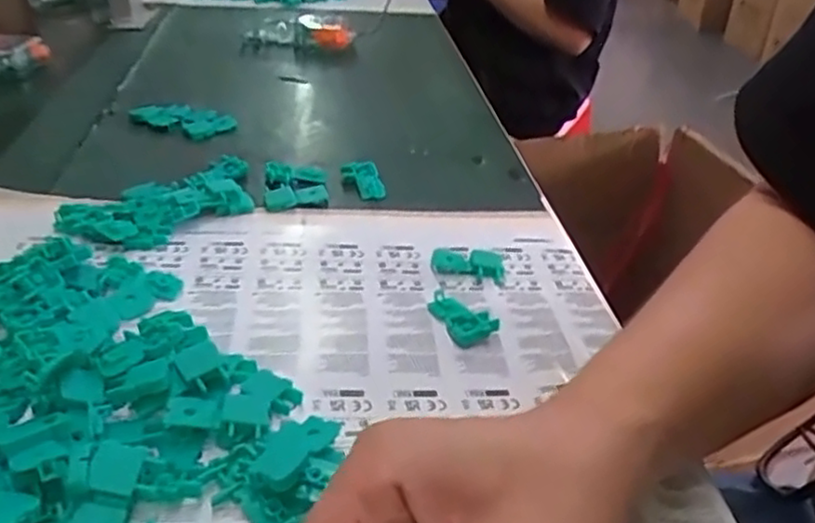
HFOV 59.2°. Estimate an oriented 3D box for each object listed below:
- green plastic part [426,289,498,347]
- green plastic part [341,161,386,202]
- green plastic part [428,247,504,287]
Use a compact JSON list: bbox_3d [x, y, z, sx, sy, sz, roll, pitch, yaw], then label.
[{"bbox_3d":[0.029,0.029,0.388,0.027,0.009,0.046,-8,35,-21],"label":"green plastic part"},{"bbox_3d":[-0.031,-0.060,0.519,0.022,0.012,0.038,-9,35,-23],"label":"green plastic part"},{"bbox_3d":[0.037,0.000,0.437,0.044,0.007,0.028,9,32,6],"label":"green plastic part"}]

